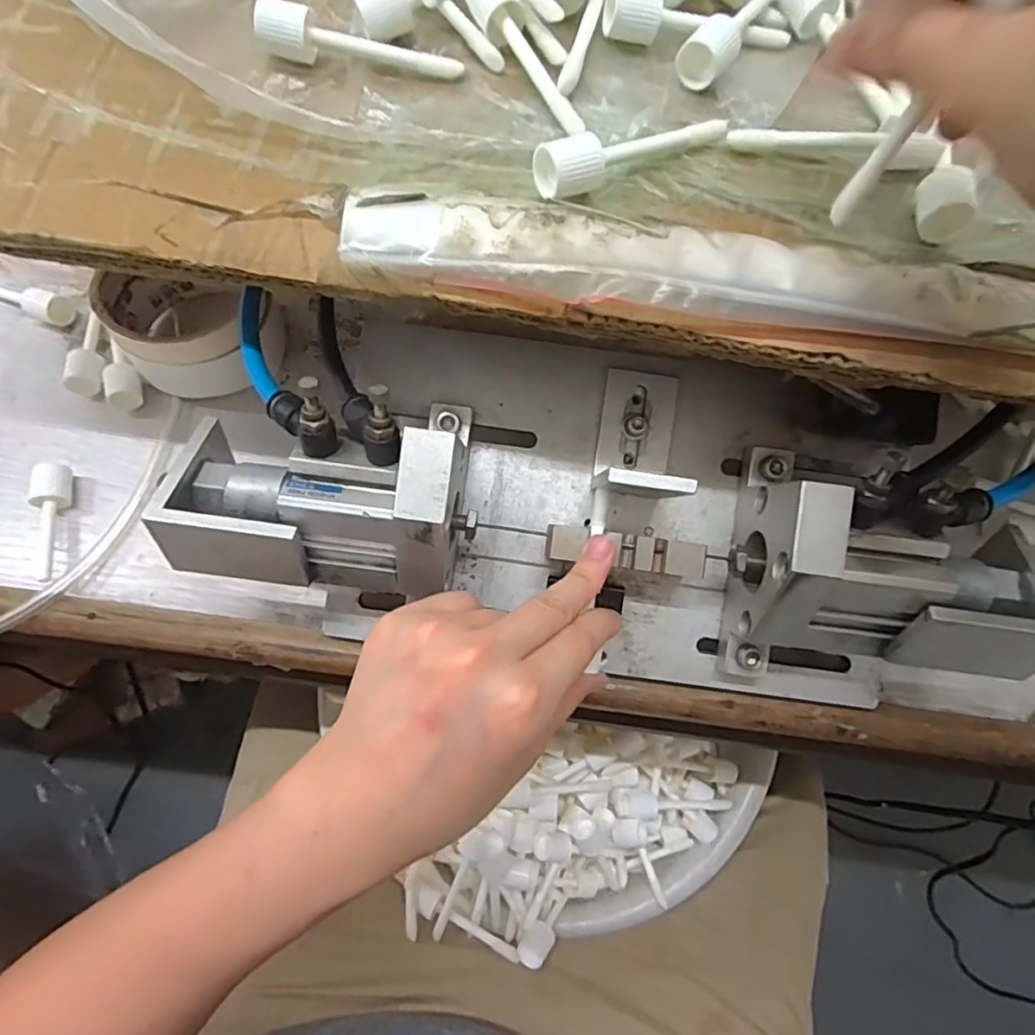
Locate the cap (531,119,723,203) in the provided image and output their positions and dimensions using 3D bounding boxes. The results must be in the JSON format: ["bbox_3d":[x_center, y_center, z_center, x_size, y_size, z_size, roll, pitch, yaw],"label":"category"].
[{"bbox_3d":[0.044,-0.139,0.223,0.081,0.020,0.017,-28,75,-11],"label":"cap"}]

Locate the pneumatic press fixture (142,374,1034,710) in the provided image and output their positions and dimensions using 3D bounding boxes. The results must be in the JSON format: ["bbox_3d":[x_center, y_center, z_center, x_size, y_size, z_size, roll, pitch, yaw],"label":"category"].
[{"bbox_3d":[0.040,-0.007,0.273,0.364,0.091,0.125,8,71,-3],"label":"pneumatic press fixture"}]

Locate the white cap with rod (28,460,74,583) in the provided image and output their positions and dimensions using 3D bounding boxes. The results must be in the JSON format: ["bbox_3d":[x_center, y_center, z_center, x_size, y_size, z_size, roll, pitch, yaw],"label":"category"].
[{"bbox_3d":[-0.249,0.002,0.317,0.012,0.018,0.063,-3,72,-3],"label":"white cap with rod"}]

